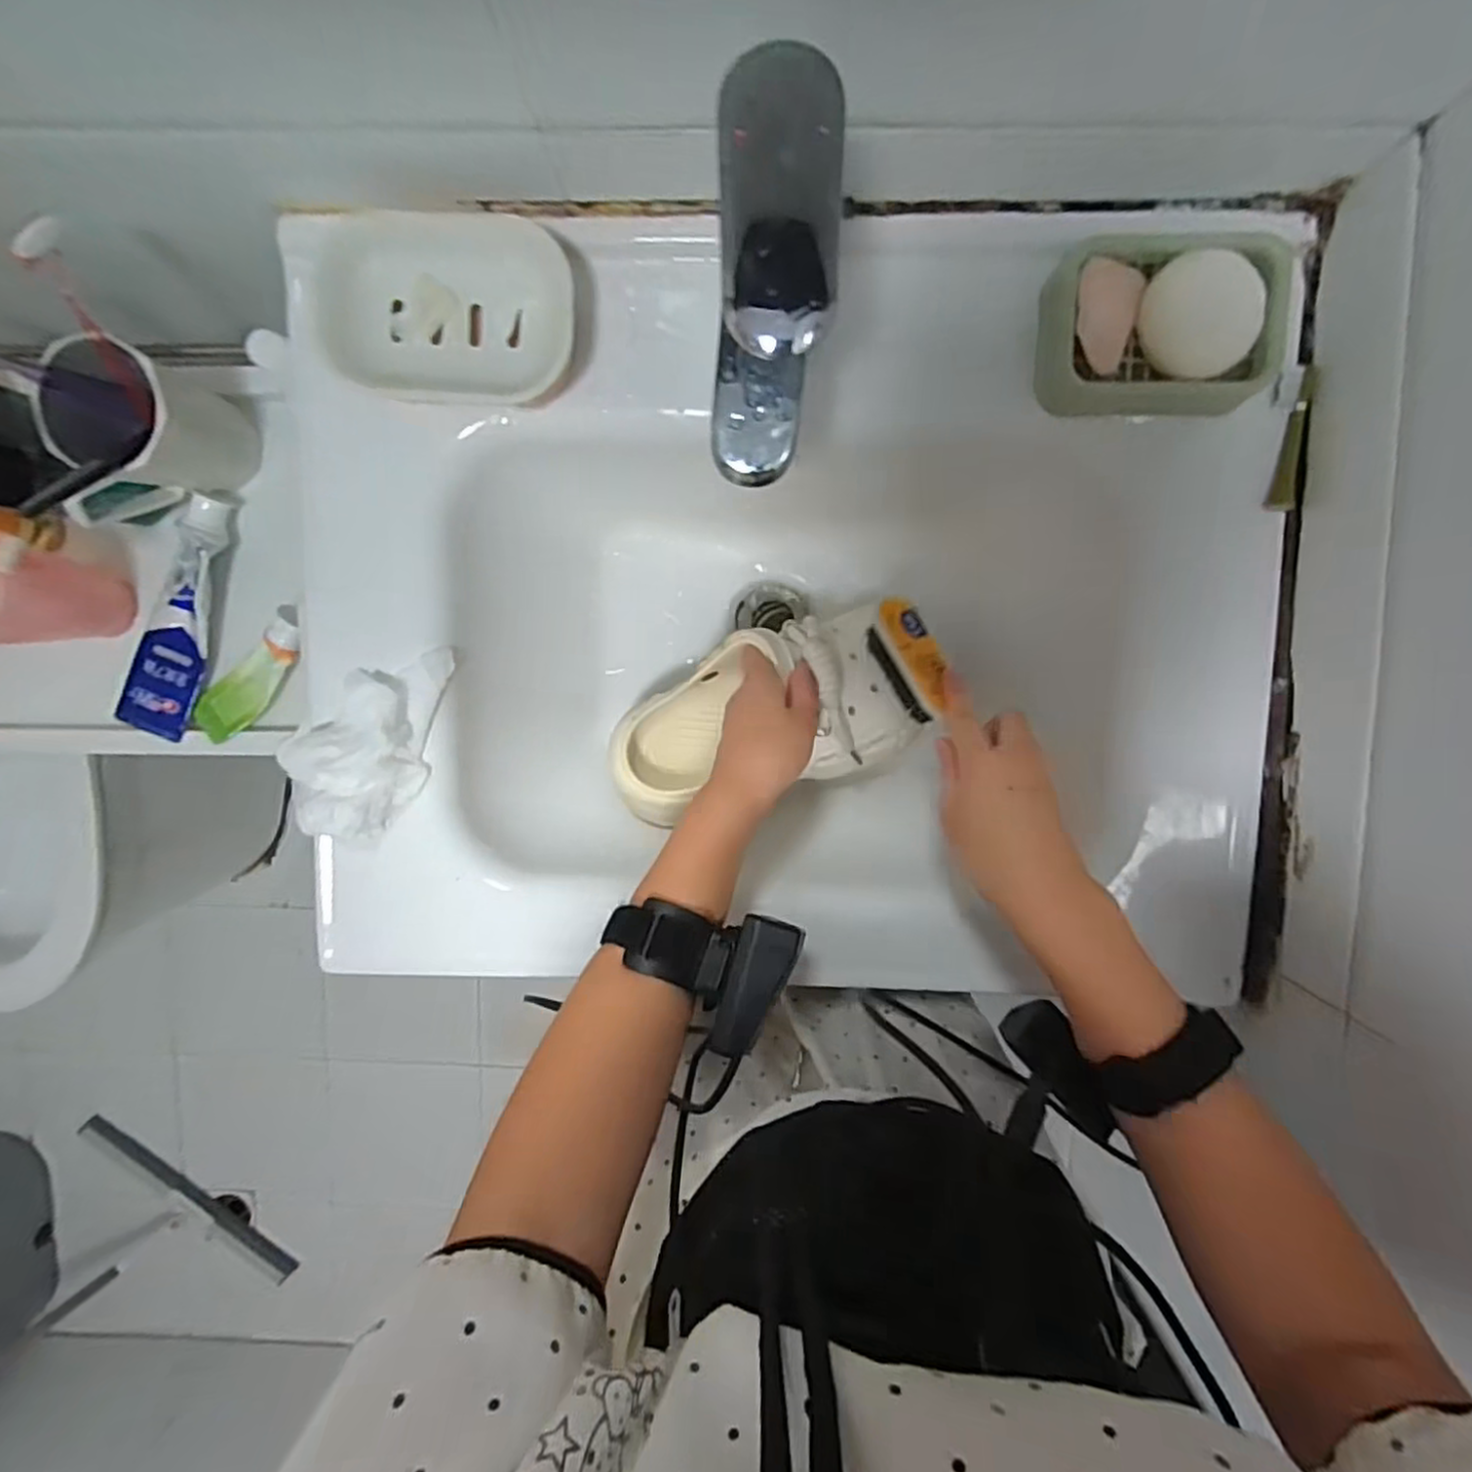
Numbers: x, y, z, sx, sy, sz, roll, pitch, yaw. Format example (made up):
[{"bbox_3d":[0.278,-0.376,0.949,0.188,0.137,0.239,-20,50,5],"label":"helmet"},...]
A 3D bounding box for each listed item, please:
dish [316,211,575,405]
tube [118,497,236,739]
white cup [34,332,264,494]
[{"bbox_3d":[-0.165,-0.247,0.419,0.145,0.037,0.096,2,96,2],"label":"dish"},{"bbox_3d":[-0.440,-0.095,0.556,0.054,0.025,0.190,18,96,0],"label":"tube"},{"bbox_3d":[-0.404,-0.216,0.513,0.078,0.126,0.084,0,96,2],"label":"white cup"}]

